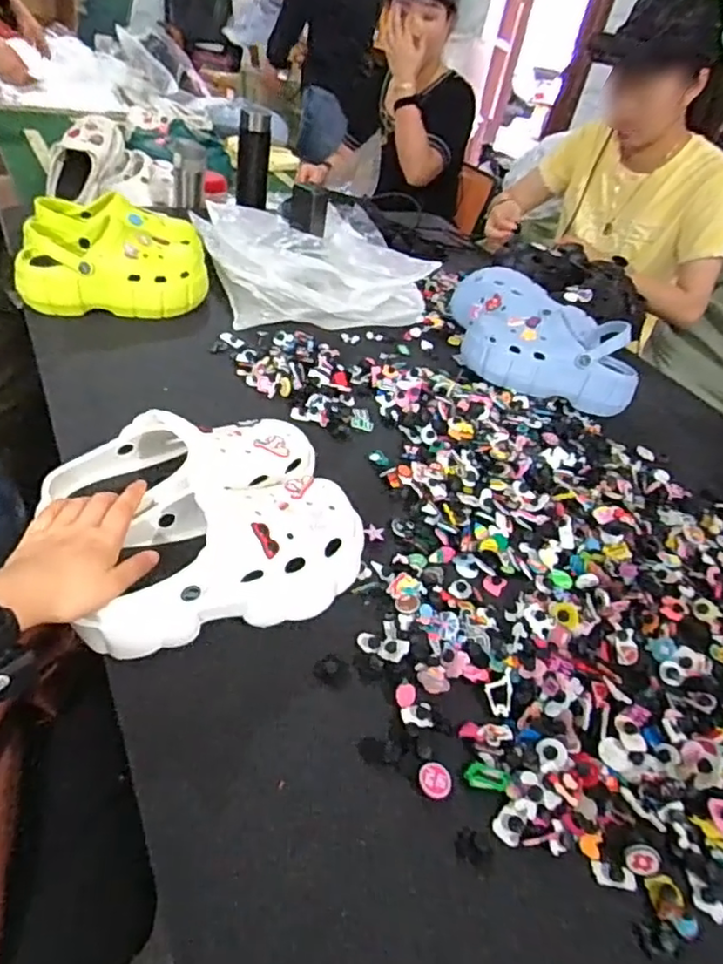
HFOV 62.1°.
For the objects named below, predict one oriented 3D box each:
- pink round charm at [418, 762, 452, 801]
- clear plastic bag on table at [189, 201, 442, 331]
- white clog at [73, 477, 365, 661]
[{"bbox_3d":[0.056,0.227,0.458,0.026,0.004,0.025,8,41,-7],"label":"pink round charm"},{"bbox_3d":[-0.083,-0.418,1.071,0.351,0.089,0.379,-8,45,-24],"label":"clear plastic bag on table"},{"bbox_3d":[-0.111,0.058,0.520,0.236,0.100,0.101,-11,45,-18],"label":"white clog"}]

